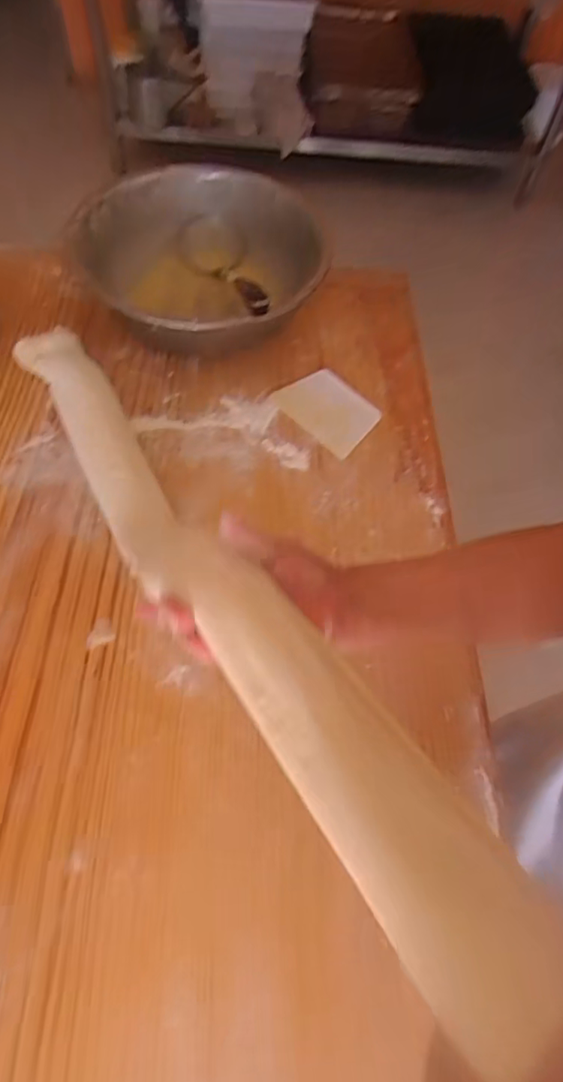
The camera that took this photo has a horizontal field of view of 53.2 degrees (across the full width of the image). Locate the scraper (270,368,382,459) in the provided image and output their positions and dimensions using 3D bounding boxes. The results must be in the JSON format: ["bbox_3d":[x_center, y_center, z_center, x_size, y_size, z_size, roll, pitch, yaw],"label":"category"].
[{"bbox_3d":[0.059,-0.168,0.711,0.122,0.007,0.090,42,71,14],"label":"scraper"}]

